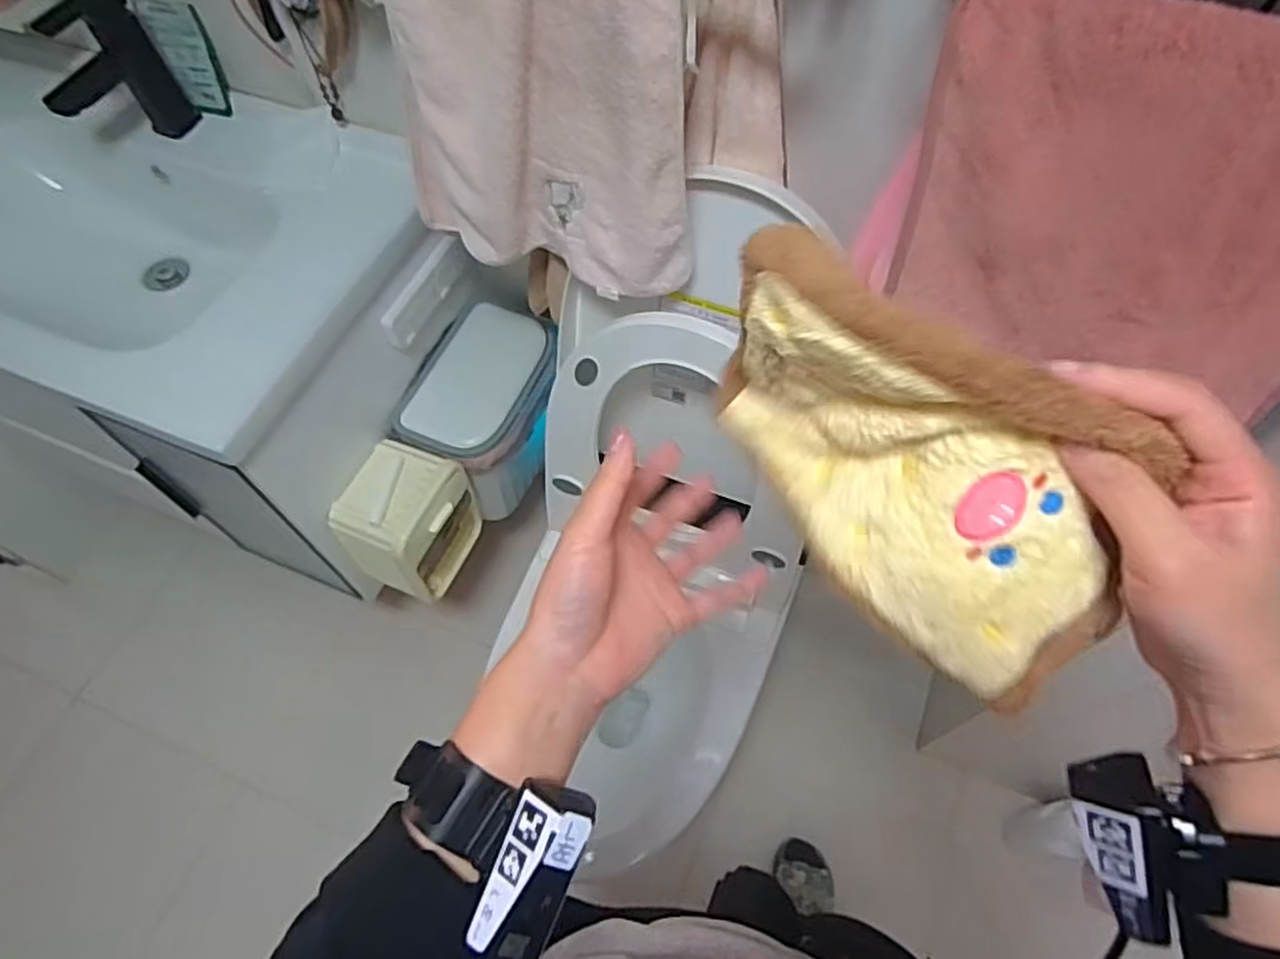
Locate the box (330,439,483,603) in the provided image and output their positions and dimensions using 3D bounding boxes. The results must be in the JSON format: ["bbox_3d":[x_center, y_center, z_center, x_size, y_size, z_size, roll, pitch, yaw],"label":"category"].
[{"bbox_3d":[-0.323,0.065,1.073,0.132,0.198,0.163,20,63,12],"label":"box"}]

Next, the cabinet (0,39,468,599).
[{"bbox_3d":[-0.665,-0.256,1.069,0.723,0.440,0.461,22,64,13],"label":"cabinet"}]

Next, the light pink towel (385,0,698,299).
[{"bbox_3d":[-0.094,-0.322,0.664,0.288,0.340,0.064,25,64,14],"label":"light pink towel"}]

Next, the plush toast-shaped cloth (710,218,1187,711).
[{"bbox_3d":[0.119,-0.011,0.304,0.079,0.129,0.180,-29,64,-14],"label":"plush toast-shaped cloth"}]

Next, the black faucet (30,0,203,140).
[{"bbox_3d":[-0.681,-0.512,0.952,0.153,0.170,0.050,-40,67,-19],"label":"black faucet"}]

